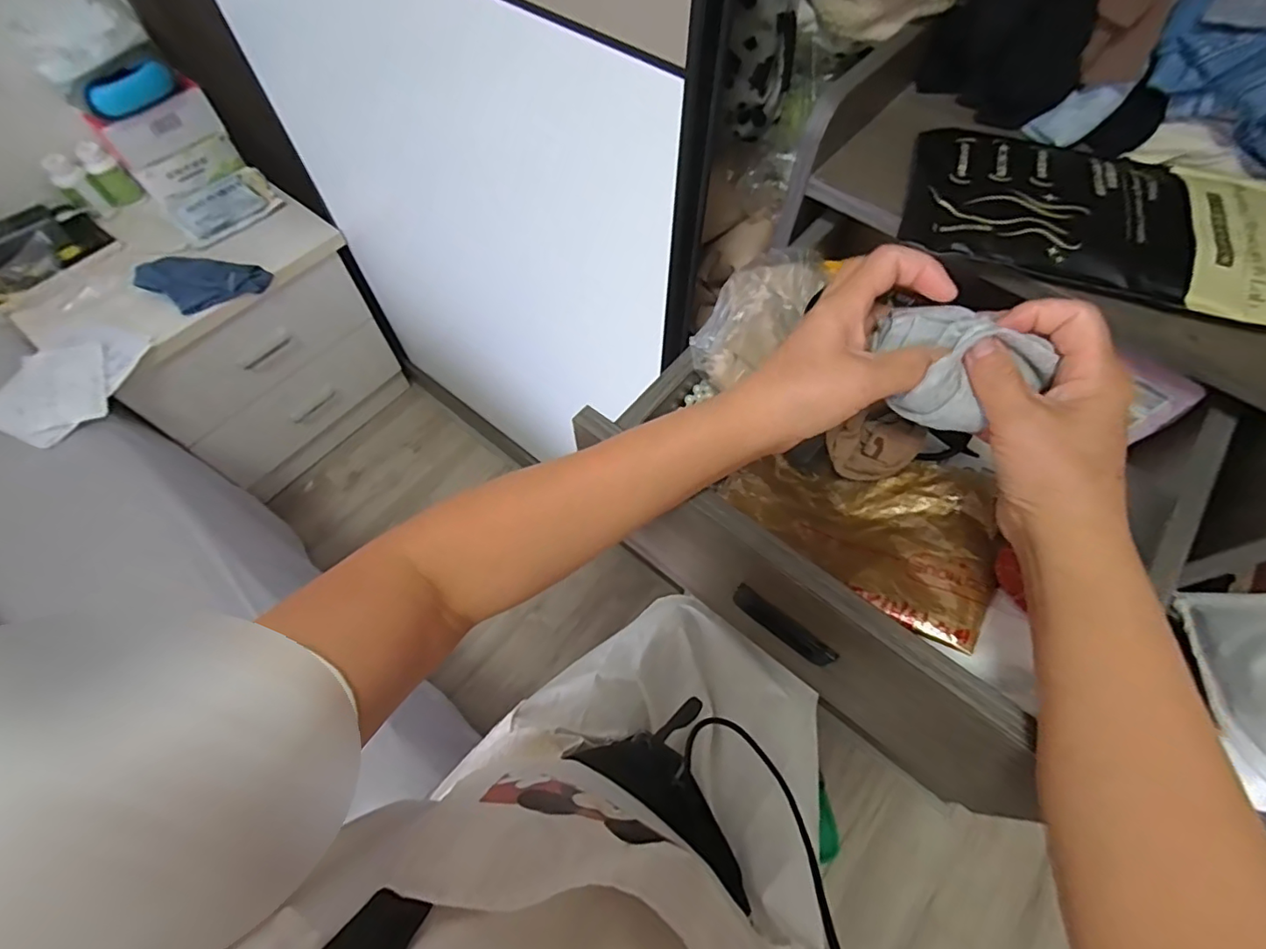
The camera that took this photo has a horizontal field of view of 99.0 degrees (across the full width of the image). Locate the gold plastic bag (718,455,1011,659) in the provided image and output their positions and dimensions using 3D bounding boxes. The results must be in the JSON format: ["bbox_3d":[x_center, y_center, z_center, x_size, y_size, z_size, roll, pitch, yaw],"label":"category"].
[{"bbox_3d":[0.157,0.030,0.380,0.172,0.056,0.110,28,64,10],"label":"gold plastic bag"}]

